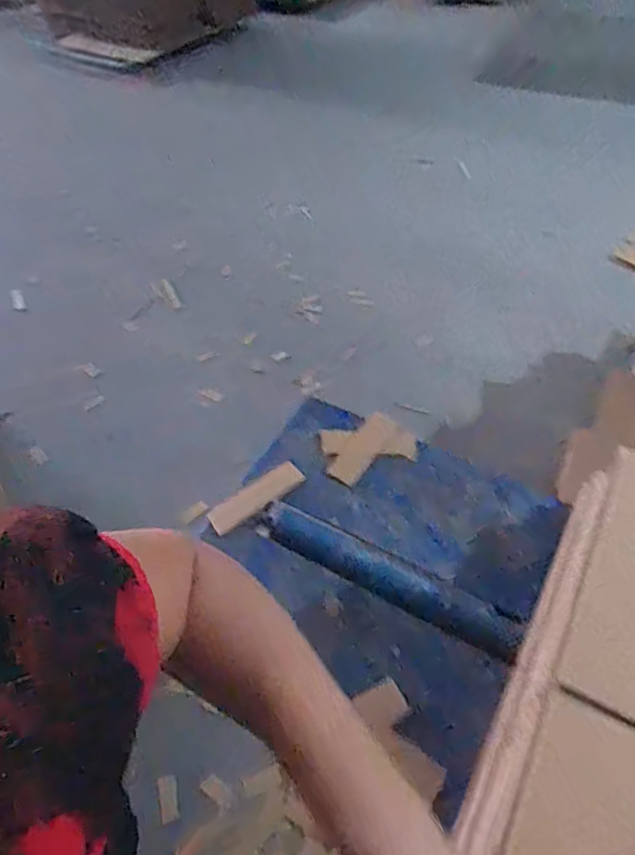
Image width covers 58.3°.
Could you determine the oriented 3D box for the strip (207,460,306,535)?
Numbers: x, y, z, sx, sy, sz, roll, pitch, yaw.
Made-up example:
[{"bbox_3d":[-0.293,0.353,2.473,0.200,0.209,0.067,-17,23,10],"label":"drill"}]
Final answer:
[{"bbox_3d":[-0.076,0.087,0.711,0.124,0.008,0.034,-32,83,-14],"label":"strip"}]

